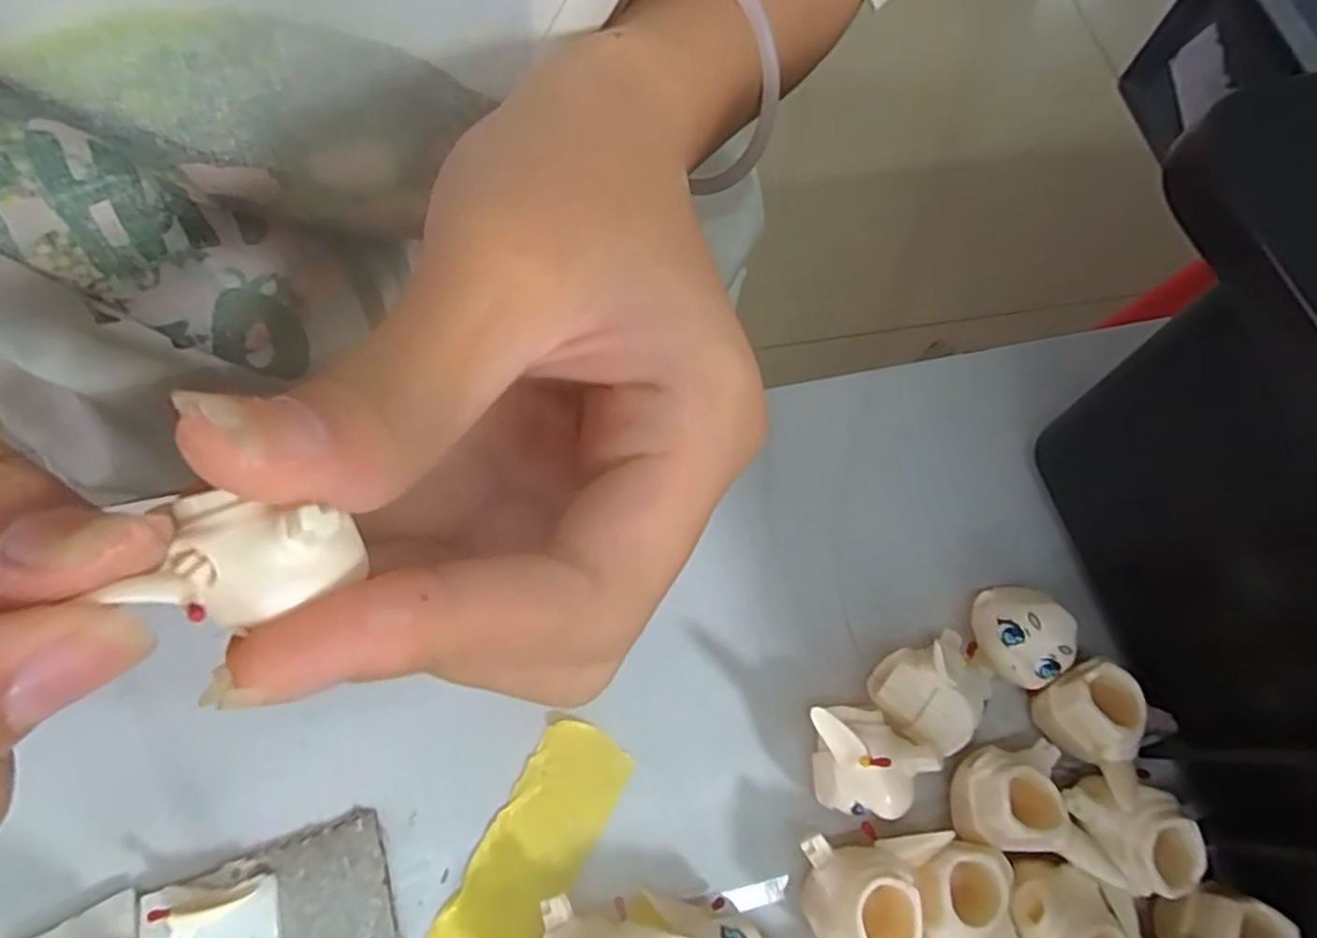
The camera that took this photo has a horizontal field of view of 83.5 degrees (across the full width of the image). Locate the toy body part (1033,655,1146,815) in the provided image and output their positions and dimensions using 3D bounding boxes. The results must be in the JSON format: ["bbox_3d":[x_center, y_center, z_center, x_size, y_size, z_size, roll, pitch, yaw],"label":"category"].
[{"bbox_3d":[0.088,0.052,0.147,0.014,0.015,0.024,-17,70,-9],"label":"toy body part"}]

